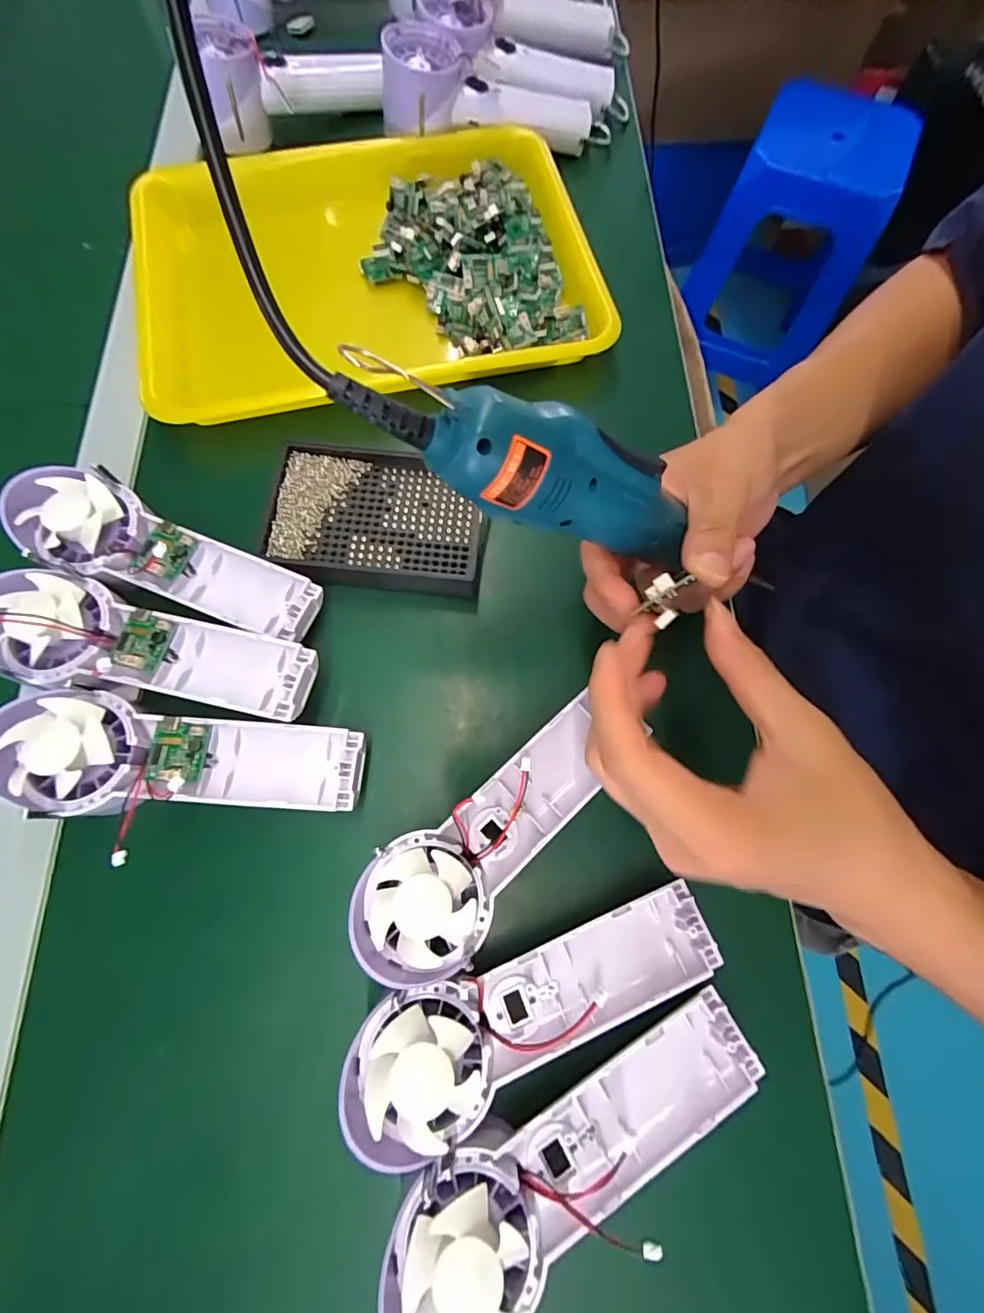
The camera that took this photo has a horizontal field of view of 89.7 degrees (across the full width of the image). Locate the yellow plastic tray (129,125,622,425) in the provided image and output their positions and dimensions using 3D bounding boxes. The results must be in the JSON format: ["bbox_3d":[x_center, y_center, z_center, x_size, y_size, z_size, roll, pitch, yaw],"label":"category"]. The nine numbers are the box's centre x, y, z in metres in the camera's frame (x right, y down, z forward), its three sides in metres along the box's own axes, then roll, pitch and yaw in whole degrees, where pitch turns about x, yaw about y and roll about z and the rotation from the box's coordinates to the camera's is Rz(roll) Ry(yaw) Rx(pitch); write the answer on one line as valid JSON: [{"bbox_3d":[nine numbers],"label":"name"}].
[{"bbox_3d":[-0.094,-0.302,0.388,0.345,0.042,0.251,-12,73,-5],"label":"yellow plastic tray"}]

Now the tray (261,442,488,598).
[{"bbox_3d":[-0.073,-0.089,0.322,0.136,0.020,0.100,4,73,0],"label":"tray"}]

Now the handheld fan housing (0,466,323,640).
[{"bbox_3d":[-0.185,-0.056,0.283,0.168,0.034,0.056,23,74,6],"label":"handheld fan housing"}]

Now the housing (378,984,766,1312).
[{"bbox_3d":[0.037,0.210,0.207,0.175,0.028,0.054,-30,76,-10],"label":"housing"}]

